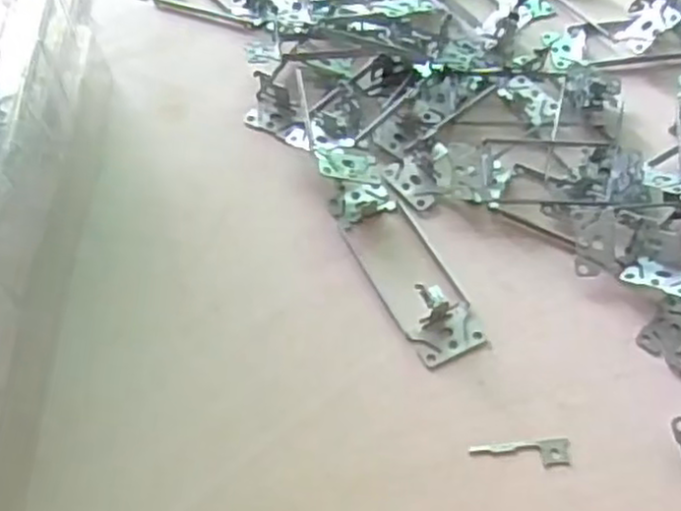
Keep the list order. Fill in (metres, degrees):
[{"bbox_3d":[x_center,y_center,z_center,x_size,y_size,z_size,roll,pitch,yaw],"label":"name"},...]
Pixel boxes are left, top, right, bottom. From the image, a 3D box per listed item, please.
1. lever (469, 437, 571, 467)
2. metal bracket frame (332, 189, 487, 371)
[{"bbox_3d":[0.078,0.085,0.309,0.044,0.004,0.012,-3,58,-3],"label":"lever"},{"bbox_3d":[0.032,0.001,0.350,0.037,0.020,0.107,-22,61,-14],"label":"metal bracket frame"}]

